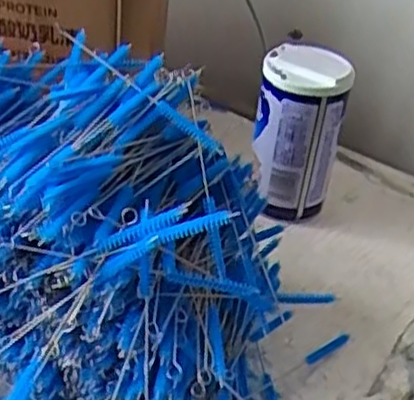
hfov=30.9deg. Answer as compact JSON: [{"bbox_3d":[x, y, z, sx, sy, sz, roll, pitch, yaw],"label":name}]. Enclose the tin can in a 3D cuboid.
[{"bbox_3d":[0.067,-0.048,0.578,0.065,0.125,0.062,9,36,3],"label":"tin can"}]

